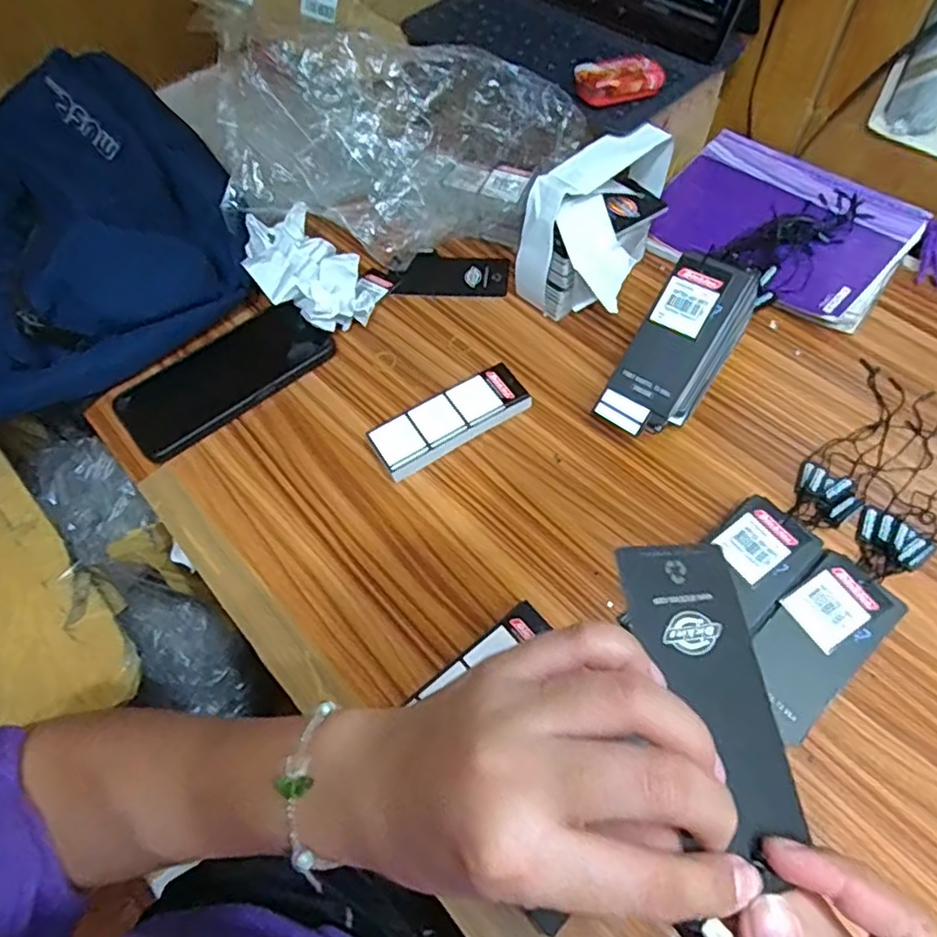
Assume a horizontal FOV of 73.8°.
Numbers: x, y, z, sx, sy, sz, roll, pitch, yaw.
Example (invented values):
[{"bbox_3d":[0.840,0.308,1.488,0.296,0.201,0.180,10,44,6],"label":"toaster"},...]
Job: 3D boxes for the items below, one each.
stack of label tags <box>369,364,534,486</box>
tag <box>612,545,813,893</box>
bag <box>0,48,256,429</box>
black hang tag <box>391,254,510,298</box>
[{"bbox_3d":[-0.013,-0.035,0.467,0.120,0.019,0.043,-28,60,-13],"label":"stack of label tags"},{"bbox_3d":[0.081,0.072,0.208,0.048,0.004,0.096,-3,68,-25],"label":"tag"},{"bbox_3d":[-0.415,-0.176,0.531,0.414,0.106,0.308,-35,62,-16],"label":"bag"},{"bbox_3d":[-0.015,-0.172,0.566,0.102,0.010,0.049,3,58,6],"label":"black hang tag"}]

